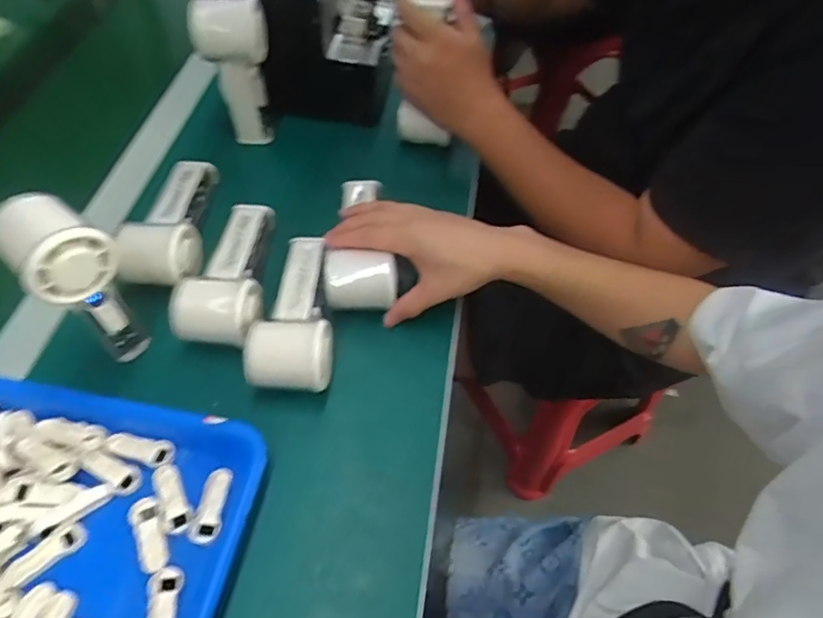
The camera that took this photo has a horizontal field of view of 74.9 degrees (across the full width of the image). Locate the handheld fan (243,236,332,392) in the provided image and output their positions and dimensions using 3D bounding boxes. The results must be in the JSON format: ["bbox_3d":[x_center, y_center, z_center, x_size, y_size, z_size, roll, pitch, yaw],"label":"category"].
[{"bbox_3d":[-0.099,0.001,0.464,0.063,0.053,0.153,0,55,-2],"label":"handheld fan"}]

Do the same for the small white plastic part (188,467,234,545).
[{"bbox_3d":[-0.144,0.142,0.388,0.020,0.008,0.051,9,56,4],"label":"small white plastic part"}]

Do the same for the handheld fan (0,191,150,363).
[{"bbox_3d":[-0.243,-0.016,0.397,0.062,0.136,0.056,36,62,21],"label":"handheld fan"}]

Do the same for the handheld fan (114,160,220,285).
[{"bbox_3d":[-0.226,-0.085,0.508,0.067,0.049,0.143,-1,55,-2],"label":"handheld fan"}]

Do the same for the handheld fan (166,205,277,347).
[{"bbox_3d":[-0.161,-0.031,0.482,0.070,0.048,0.154,3,55,1],"label":"handheld fan"}]

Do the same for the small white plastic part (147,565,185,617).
[{"bbox_3d":[-0.164,0.197,0.352,0.022,0.004,0.051,-1,55,-2],"label":"small white plastic part"}]

